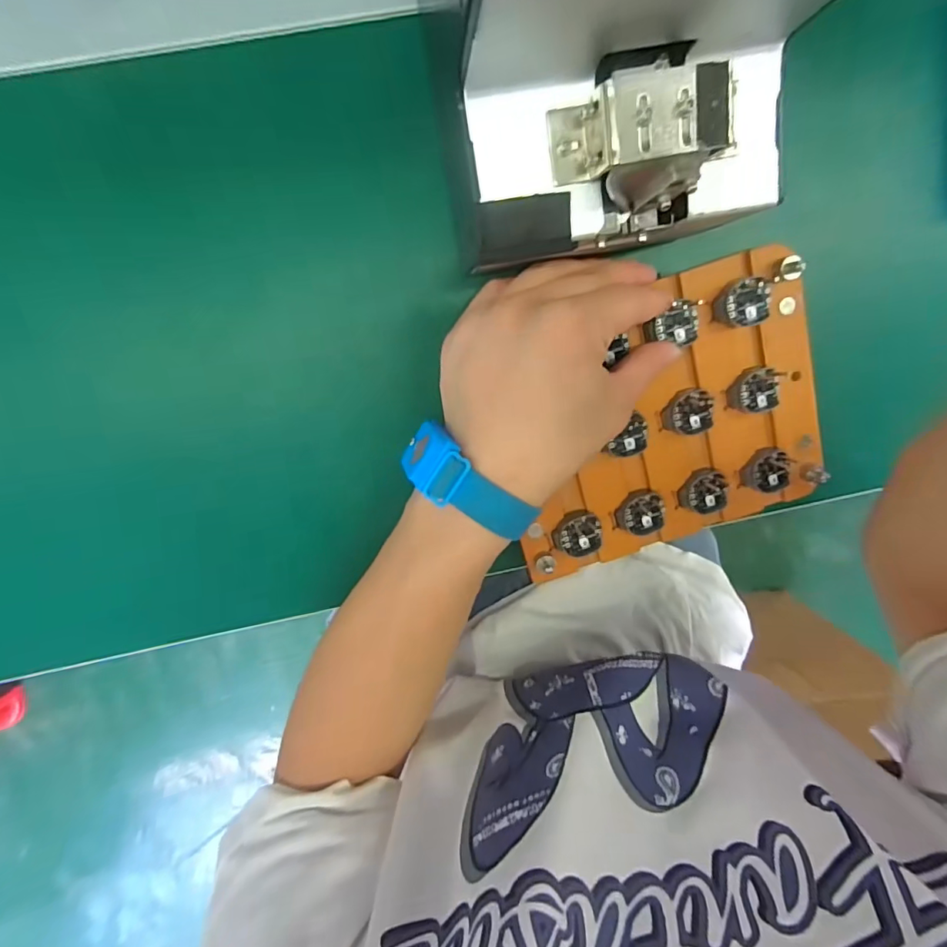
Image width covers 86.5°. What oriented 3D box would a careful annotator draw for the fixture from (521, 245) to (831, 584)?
[{"bbox_3d":[0.107,-0.029,0.289,0.183,0.020,0.145,-18,99,0],"label":"fixture"}]

